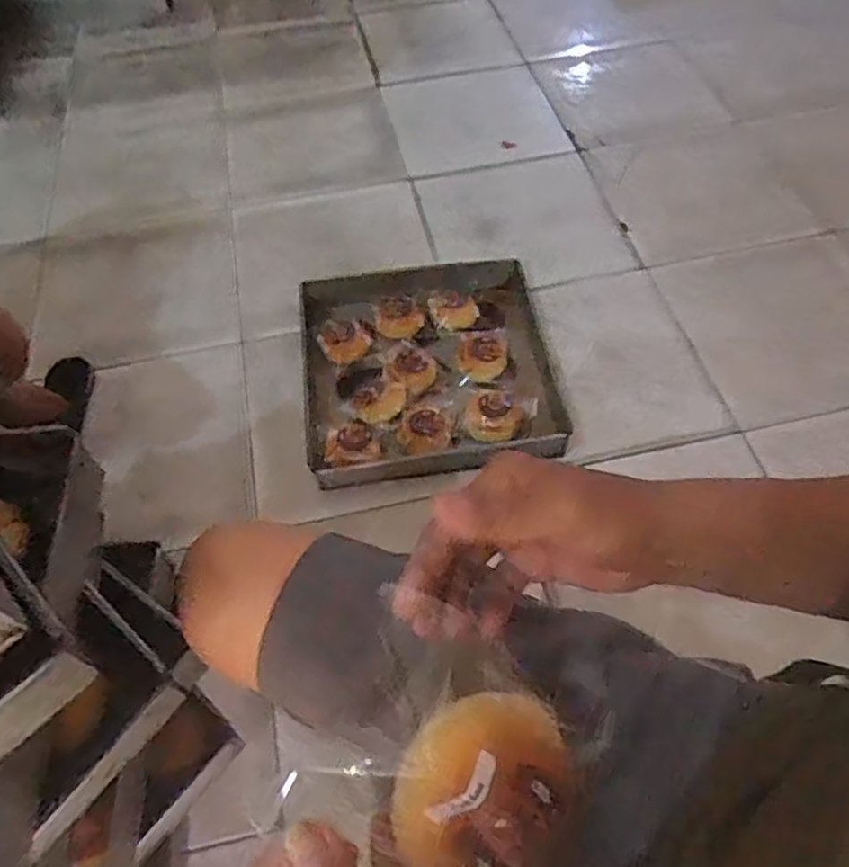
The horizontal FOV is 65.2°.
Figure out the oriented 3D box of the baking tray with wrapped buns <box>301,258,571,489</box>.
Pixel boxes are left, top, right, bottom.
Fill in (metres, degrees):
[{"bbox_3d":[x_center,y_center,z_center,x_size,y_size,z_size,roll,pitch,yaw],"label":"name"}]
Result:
[{"bbox_3d":[0.007,-0.113,1.146,0.424,0.090,0.397,-6,56,-2],"label":"baking tray with wrapped buns"}]

